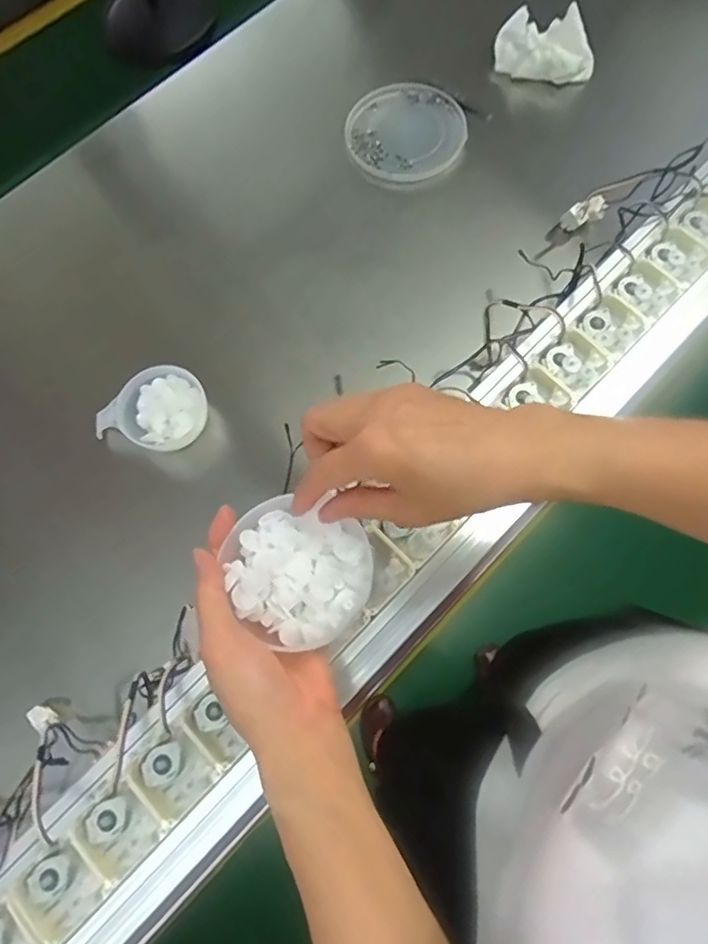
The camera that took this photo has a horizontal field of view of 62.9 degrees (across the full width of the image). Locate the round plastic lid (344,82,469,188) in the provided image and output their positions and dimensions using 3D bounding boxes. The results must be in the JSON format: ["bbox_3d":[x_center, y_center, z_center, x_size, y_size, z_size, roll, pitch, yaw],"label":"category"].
[{"bbox_3d":[0.071,-0.470,0.798,0.161,0.027,0.167,-2,69,5],"label":"round plastic lid"}]

